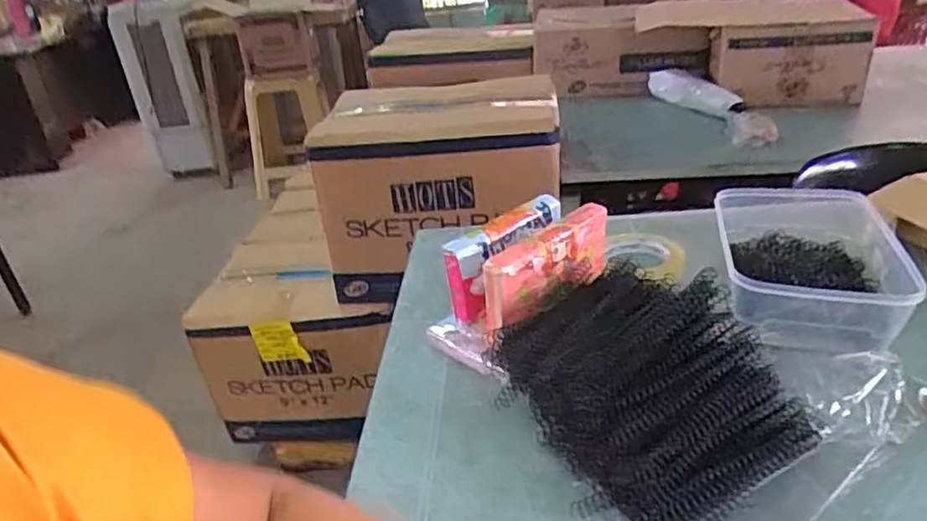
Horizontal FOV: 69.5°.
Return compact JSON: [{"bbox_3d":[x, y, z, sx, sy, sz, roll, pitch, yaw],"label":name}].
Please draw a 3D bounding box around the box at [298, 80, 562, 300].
[{"bbox_3d":[-0.052,-0.172,1.467,0.495,0.344,0.369,-7,30,2],"label":"box"}]

